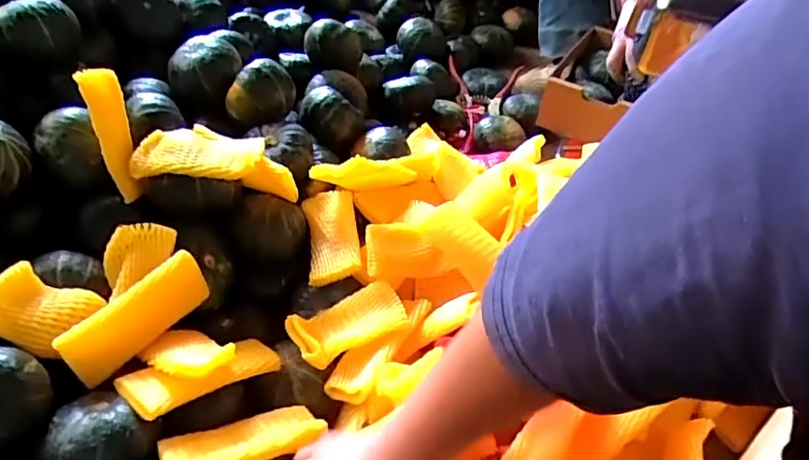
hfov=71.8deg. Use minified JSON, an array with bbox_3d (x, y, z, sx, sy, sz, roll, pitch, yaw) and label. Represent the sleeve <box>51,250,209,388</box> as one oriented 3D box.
[{"bbox_3d":[-0.257,0.082,0.542,0.023,0.062,0.139,30,48,23],"label":"sleeve"}]

